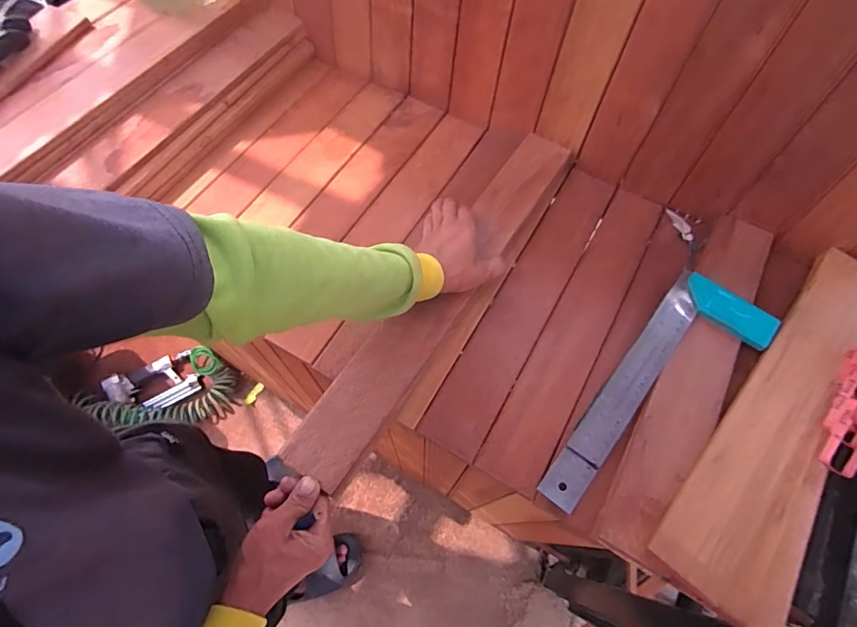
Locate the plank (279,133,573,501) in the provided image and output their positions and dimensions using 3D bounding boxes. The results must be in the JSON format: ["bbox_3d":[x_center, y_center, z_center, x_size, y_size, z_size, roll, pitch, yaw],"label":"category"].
[{"bbox_3d":[0.024,-0.034,0.526,0.068,0.016,0.501,32,68,14],"label":"plank"}]

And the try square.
[{"bbox_3d":[0.241,0.088,0.468,0.104,0.023,0.303,37,70,16],"label":"try square"}]

